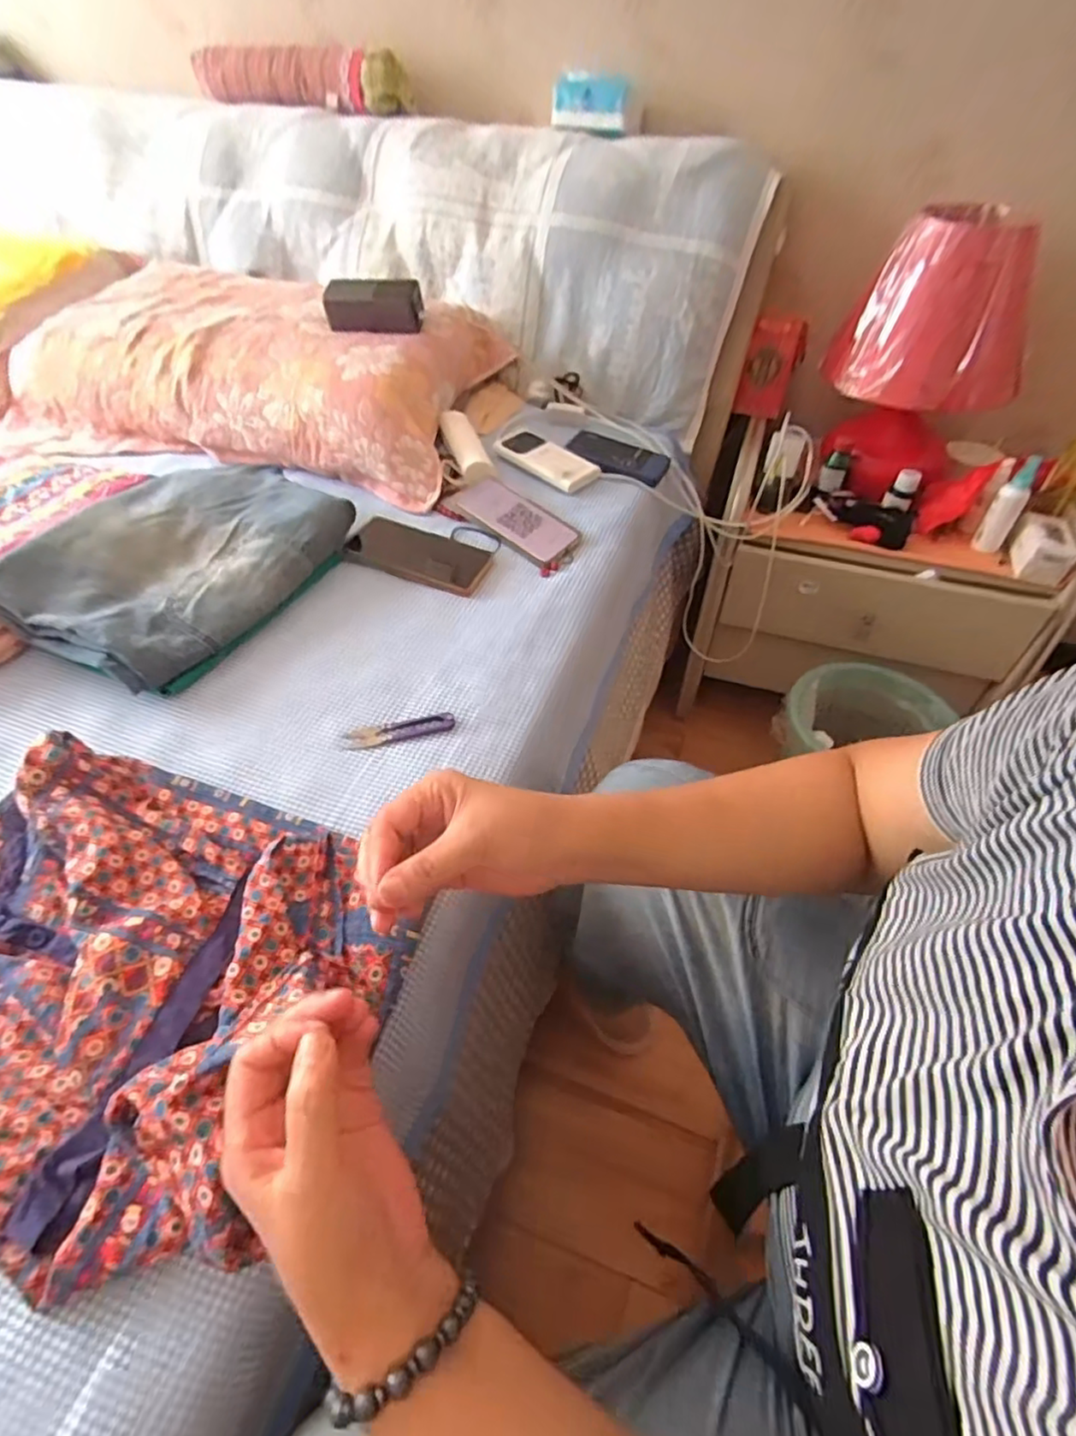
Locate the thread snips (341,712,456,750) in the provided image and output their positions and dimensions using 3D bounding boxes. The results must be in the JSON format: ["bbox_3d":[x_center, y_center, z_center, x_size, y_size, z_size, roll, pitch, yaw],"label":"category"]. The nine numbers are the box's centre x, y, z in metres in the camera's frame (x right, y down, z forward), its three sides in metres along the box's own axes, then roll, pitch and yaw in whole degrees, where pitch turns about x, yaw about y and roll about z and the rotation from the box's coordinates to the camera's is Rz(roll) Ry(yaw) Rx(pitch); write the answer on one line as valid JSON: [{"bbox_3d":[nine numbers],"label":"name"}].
[{"bbox_3d":[-0.129,0.011,0.603,0.100,0.004,0.027,-12,50,-12],"label":"thread snips"}]

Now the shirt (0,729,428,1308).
[{"bbox_3d":[-0.271,0.152,0.419,0.346,0.065,0.279,18,50,14],"label":"shirt"}]

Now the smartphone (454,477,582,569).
[{"bbox_3d":[-0.030,-0.251,0.808,0.167,0.015,0.076,36,67,15],"label":"smartphone"}]

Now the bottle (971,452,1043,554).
[{"bbox_3d":[0.670,-0.301,0.921,0.040,0.123,0.039,30,54,23],"label":"bottle"}]

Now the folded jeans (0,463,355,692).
[{"bbox_3d":[-0.374,-0.174,0.693,0.231,0.061,0.320,21,51,16],"label":"folded jeans"}]

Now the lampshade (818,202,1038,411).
[{"bbox_3d":[0.550,-0.556,0.888,0.172,0.203,0.198,-16,51,-16],"label":"lampshade"}]

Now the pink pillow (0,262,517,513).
[{"bbox_3d":[-0.427,-0.517,0.957,0.673,0.146,0.359,11,49,8],"label":"pink pillow"}]

